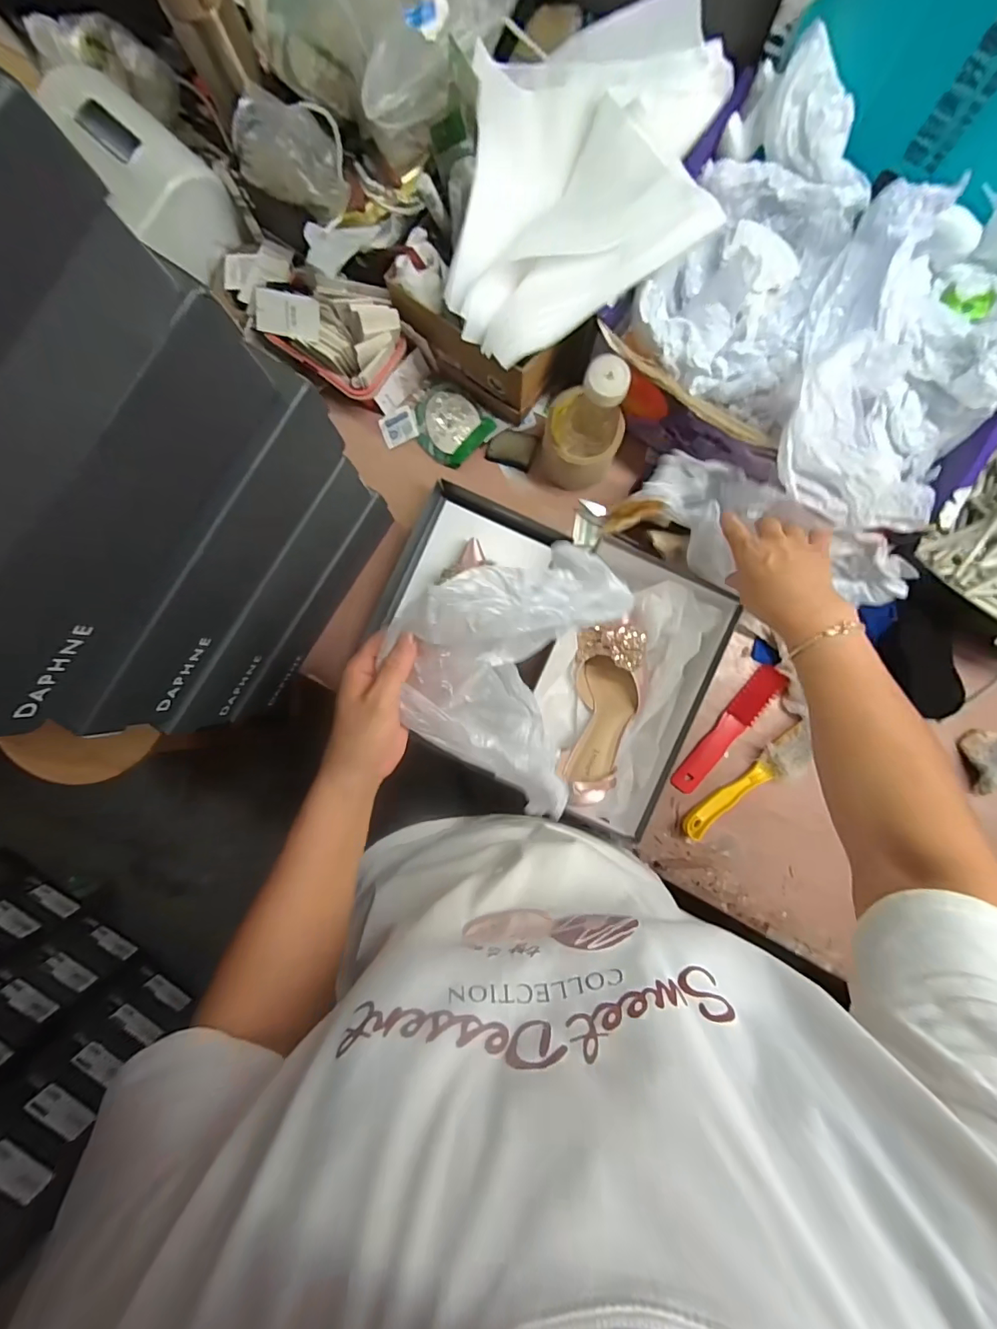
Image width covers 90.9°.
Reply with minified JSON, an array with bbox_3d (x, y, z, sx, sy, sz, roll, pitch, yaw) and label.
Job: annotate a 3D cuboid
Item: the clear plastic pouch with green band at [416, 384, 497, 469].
[{"bbox_3d":[-0.065,-0.308,0.623,0.084,0.021,0.098,-41,89,0],"label":"clear plastic pouch with green band"}]

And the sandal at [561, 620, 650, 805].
[{"bbox_3d":[0.121,0.048,0.556,0.089,0.089,0.218,15,75,0],"label":"sandal"}]

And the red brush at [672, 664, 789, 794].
[{"bbox_3d":[0.289,0.083,0.618,0.037,0.012,0.188,40,90,1],"label":"red brush"}]

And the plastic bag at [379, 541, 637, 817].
[{"bbox_3d":[-0.003,0.007,0.409,0.159,0.147,0.202,16,89,0],"label":"plastic bag"}]

